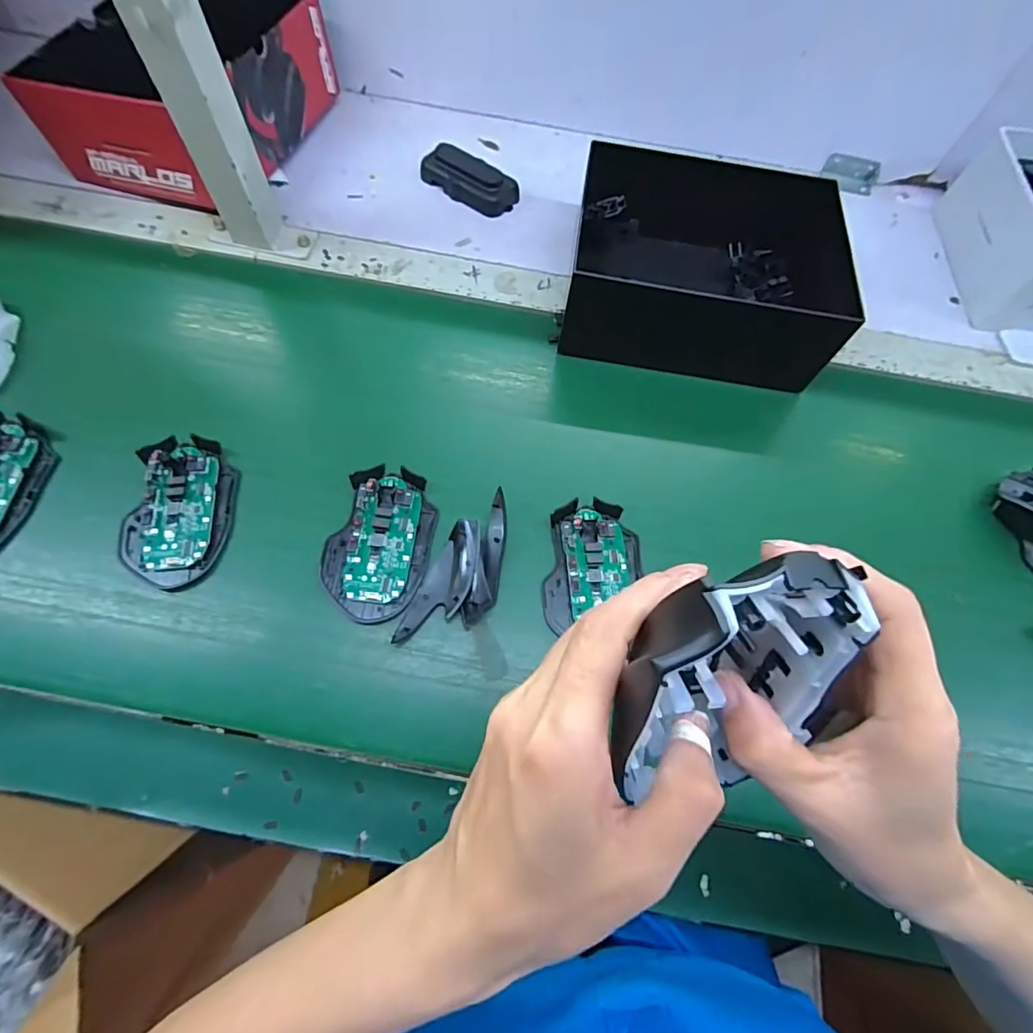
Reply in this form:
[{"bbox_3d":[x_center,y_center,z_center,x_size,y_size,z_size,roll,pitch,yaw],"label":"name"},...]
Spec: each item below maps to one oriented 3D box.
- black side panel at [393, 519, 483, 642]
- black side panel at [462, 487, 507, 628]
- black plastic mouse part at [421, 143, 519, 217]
[{"bbox_3d":[-0.050,0.048,0.367,0.032,0.012,0.097,24,69,8],"label":"black side panel"},{"bbox_3d":[-0.018,0.031,0.377,0.020,0.014,0.099,13,67,3],"label":"black side panel"},{"bbox_3d":[-0.049,-0.350,0.530,0.100,0.024,0.044,32,70,11],"label":"black plastic mouse part"}]

